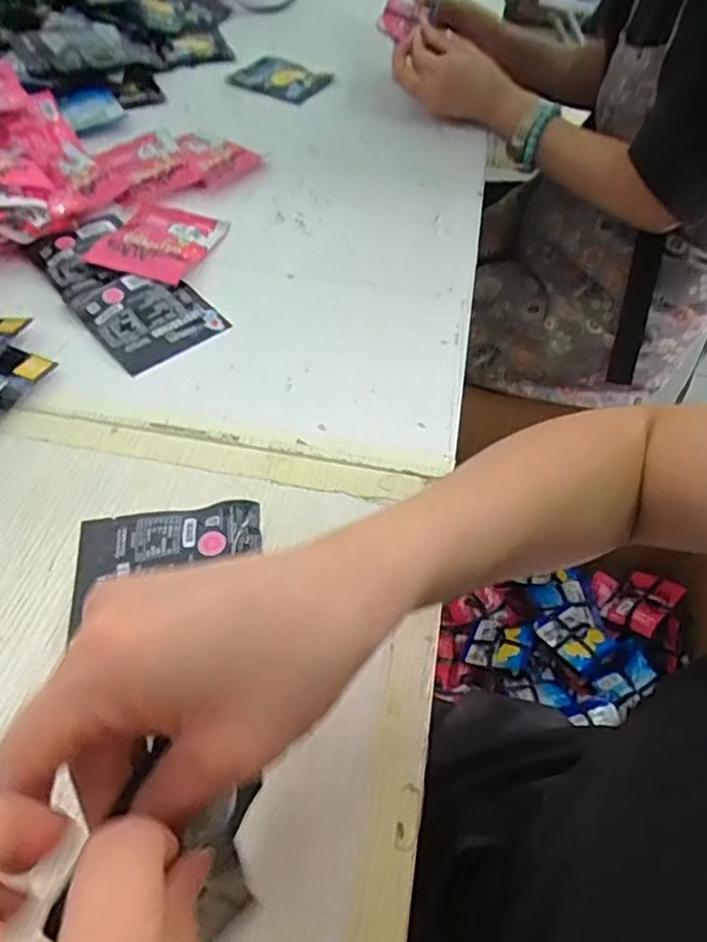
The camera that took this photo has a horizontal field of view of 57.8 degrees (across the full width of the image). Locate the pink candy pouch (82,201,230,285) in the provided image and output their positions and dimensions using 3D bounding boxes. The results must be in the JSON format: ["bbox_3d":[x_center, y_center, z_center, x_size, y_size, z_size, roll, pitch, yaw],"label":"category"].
[{"bbox_3d":[-0.171,-0.201,0.555,0.086,0.008,0.105,16,53,7],"label":"pink candy pouch"}]

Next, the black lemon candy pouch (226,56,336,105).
[{"bbox_3d":[-0.095,-0.485,0.795,0.106,0.014,0.096,28,56,16],"label":"black lemon candy pouch"}]

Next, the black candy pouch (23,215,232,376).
[{"bbox_3d":[-0.188,-0.151,0.516,0.086,0.008,0.185,-35,63,-26],"label":"black candy pouch"}]

